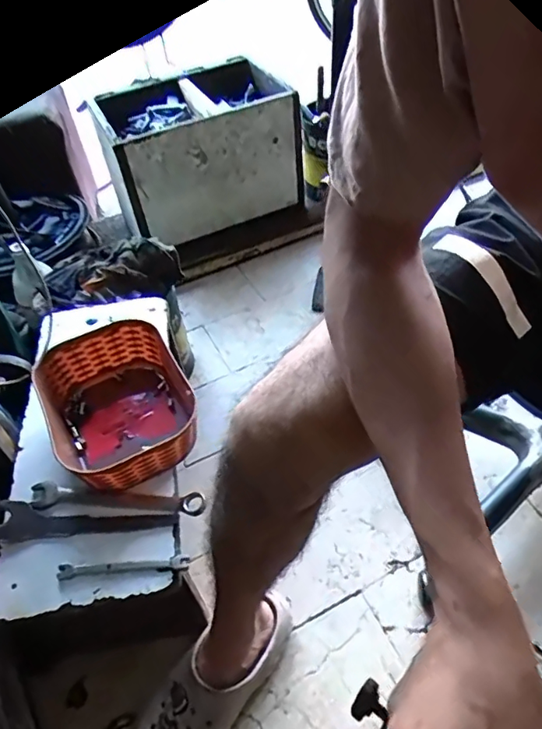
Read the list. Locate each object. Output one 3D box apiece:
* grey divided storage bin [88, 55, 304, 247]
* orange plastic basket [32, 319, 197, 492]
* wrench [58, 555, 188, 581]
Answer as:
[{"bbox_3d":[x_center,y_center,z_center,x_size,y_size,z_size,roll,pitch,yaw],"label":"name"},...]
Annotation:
[{"bbox_3d":[-0.177,-0.499,1.228,0.411,0.280,0.296,-27,52,-17],"label":"grey divided storage bin"},{"bbox_3d":[-0.185,0.051,0.638,0.163,0.074,0.207,-25,51,-15],"label":"orange plastic basket"},{"bbox_3d":[-0.152,0.210,0.540,0.131,0.010,0.014,-6,47,1],"label":"wrench"}]

